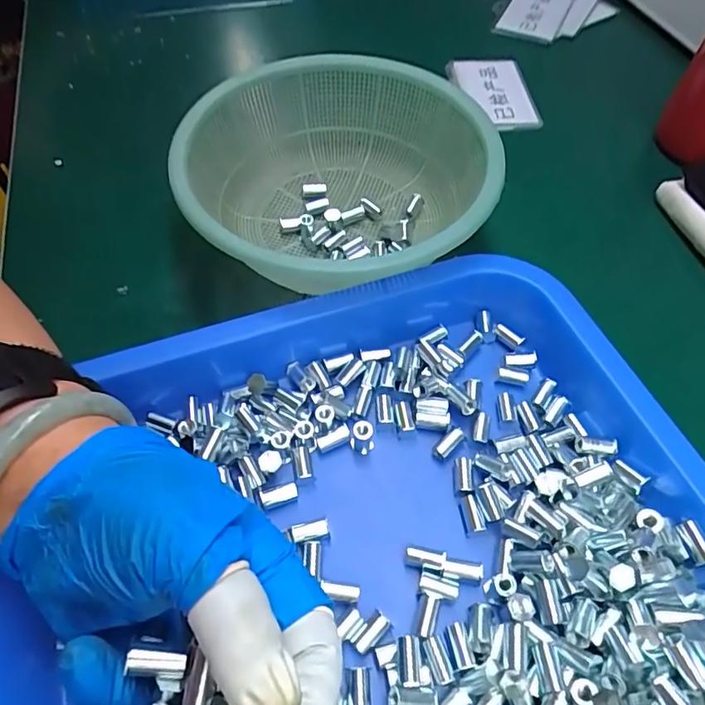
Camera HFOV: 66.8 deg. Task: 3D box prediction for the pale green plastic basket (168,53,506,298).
[{"bbox_3d":[-0.008,-0.104,0.337,0.182,0.078,0.192,0,57,0],"label":"pale green plastic basket"}]

